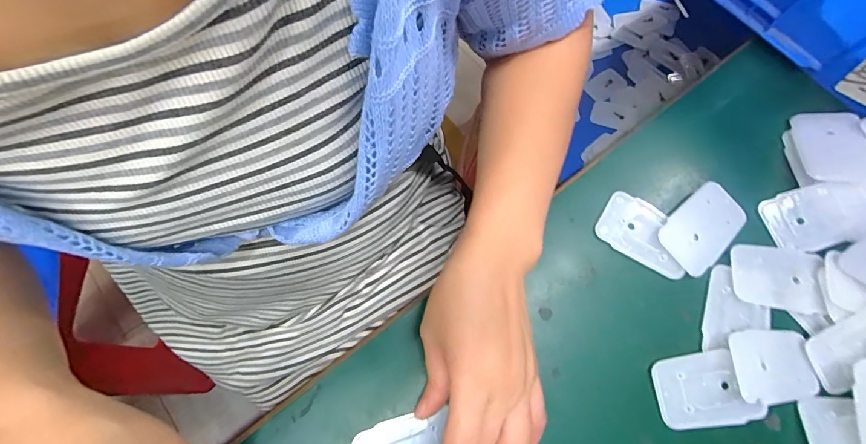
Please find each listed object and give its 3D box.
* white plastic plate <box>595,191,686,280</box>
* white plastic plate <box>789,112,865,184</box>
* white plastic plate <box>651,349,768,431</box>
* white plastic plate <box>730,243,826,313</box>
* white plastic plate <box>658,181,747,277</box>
[{"bbox_3d":[0.159,0.007,0.297,0.066,0.010,0.044,31,74,10],"label":"white plastic plate"},{"bbox_3d":[0.310,-0.059,0.309,0.044,0.006,0.063,1,67,17],"label":"white plastic plate"},{"bbox_3d":[0.179,0.110,0.262,0.063,0.009,0.045,-6,72,-2],"label":"white plastic plate"},{"bbox_3d":[0.247,0.039,0.286,0.061,0.006,0.045,9,72,3],"label":"white plastic plate"},{"bbox_3d":[0.201,0.004,0.296,0.070,0.006,0.043,-40,79,-12],"label":"white plastic plate"}]

